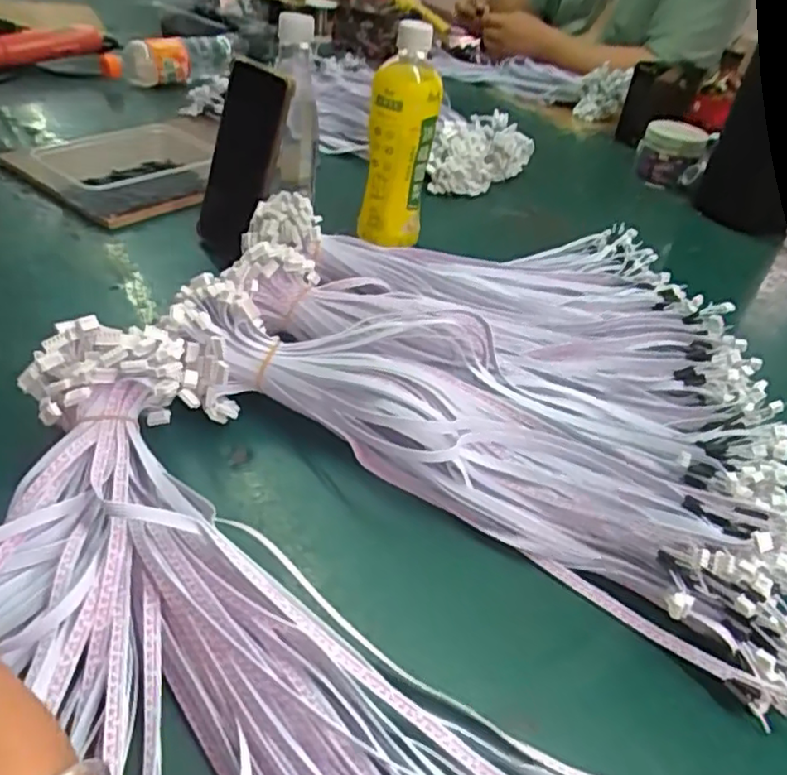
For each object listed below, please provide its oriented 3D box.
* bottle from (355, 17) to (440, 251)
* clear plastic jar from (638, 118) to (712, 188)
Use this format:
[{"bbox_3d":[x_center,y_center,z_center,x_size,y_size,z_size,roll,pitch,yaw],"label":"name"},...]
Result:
[{"bbox_3d":[0.006,-0.237,0.638,0.065,0.191,0.059,12,38,5],"label":"bottle"},{"bbox_3d":[0.378,-0.312,0.904,0.075,0.084,0.074,9,38,2],"label":"clear plastic jar"}]

